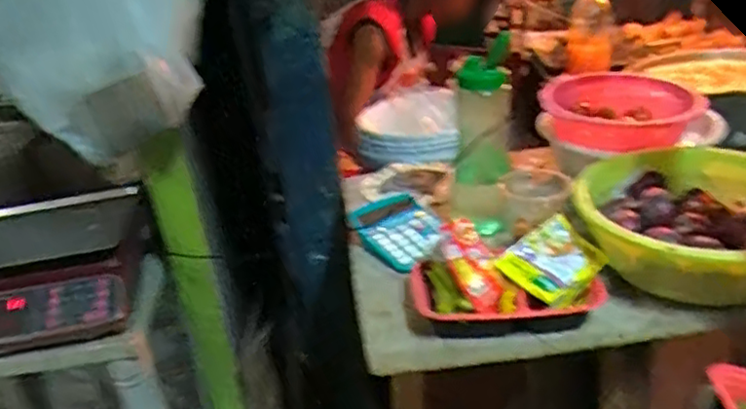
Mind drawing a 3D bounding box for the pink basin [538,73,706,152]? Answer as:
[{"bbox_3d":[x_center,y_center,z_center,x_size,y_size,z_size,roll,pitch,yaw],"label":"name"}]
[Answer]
[{"bbox_3d":[0.418,-0.162,1.094,0.224,0.079,0.224,-5,27,3],"label":"pink basin"}]

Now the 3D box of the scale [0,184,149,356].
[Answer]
[{"bbox_3d":[-0.575,0.109,1.140,0.366,0.102,0.345,-12,28,-10],"label":"scale"}]

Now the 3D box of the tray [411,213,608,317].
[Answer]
[{"bbox_3d":[0.166,0.086,0.816,0.233,0.077,0.140,-6,27,1],"label":"tray"}]

